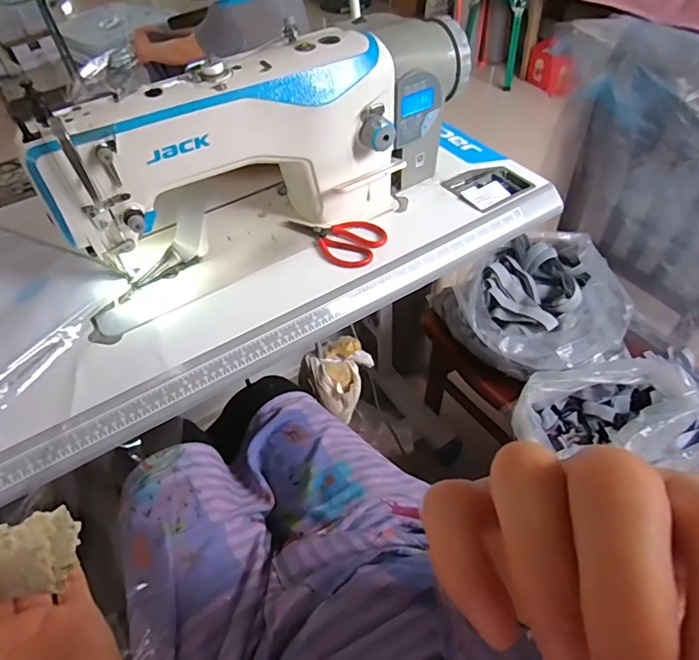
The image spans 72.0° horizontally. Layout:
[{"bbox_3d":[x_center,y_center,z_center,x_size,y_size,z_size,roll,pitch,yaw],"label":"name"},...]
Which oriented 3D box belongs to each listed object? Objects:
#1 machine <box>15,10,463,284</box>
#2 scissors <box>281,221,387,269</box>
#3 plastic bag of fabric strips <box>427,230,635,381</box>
[{"bbox_3d":[-0.106,-0.259,0.672,0.551,0.233,0.182,-23,52,-15],"label":"machine"},{"bbox_3d":[-0.030,-0.139,0.710,0.155,0.014,0.085,22,54,21],"label":"scissors"},{"bbox_3d":[0.343,-0.044,0.909,0.270,0.153,0.290,-13,50,-7],"label":"plastic bag of fabric strips"}]

